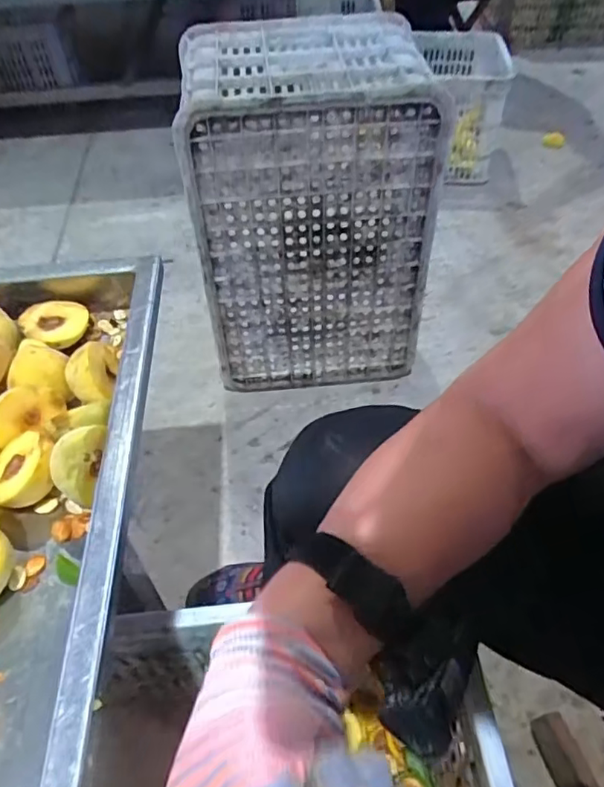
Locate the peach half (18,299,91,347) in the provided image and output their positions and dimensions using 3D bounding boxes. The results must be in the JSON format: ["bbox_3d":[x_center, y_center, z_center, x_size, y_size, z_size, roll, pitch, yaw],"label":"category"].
[{"bbox_3d":[-0.242,-0.068,0.567,0.060,0.027,0.054,-31,54,-22],"label":"peach half"}]

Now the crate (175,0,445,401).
[{"bbox_3d":[0.009,-0.300,0.962,0.342,0.480,0.311,-6,47,-2],"label":"crate"}]

